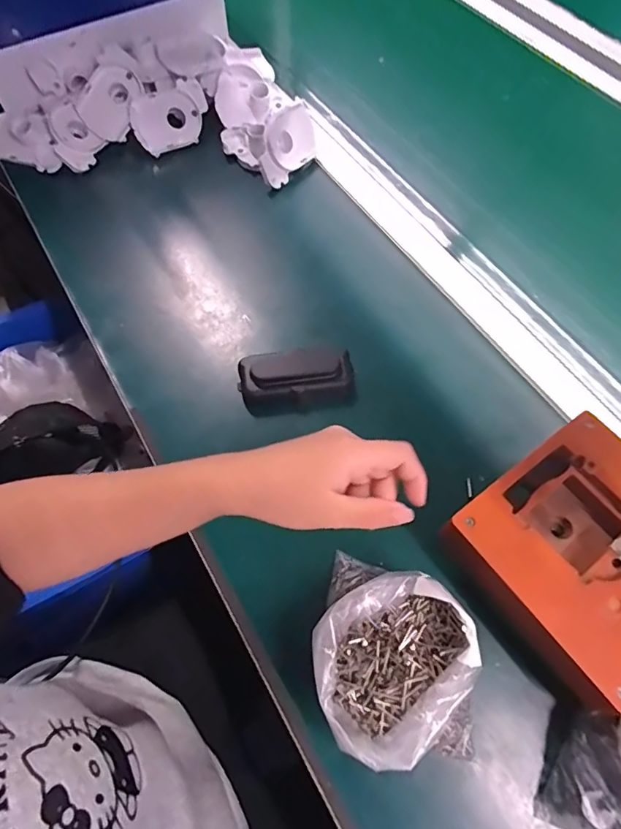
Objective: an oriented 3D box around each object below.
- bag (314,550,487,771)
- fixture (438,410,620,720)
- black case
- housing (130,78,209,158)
[{"bbox_3d":[0.056,0.169,0.333,0.103,0.063,0.120,-2,64,-1],"label":"bag"},{"bbox_3d":[0.200,0.106,0.364,0.163,0.076,0.159,-37,70,-17],"label":"fixture"},{"bbox_3d":[-0.013,-0.034,0.461,0.111,0.038,0.054,-6,64,-4],"label":"black case"},{"bbox_3d":[-0.183,-0.384,0.623,0.098,0.066,0.038,-24,25,-11],"label":"housing"}]

